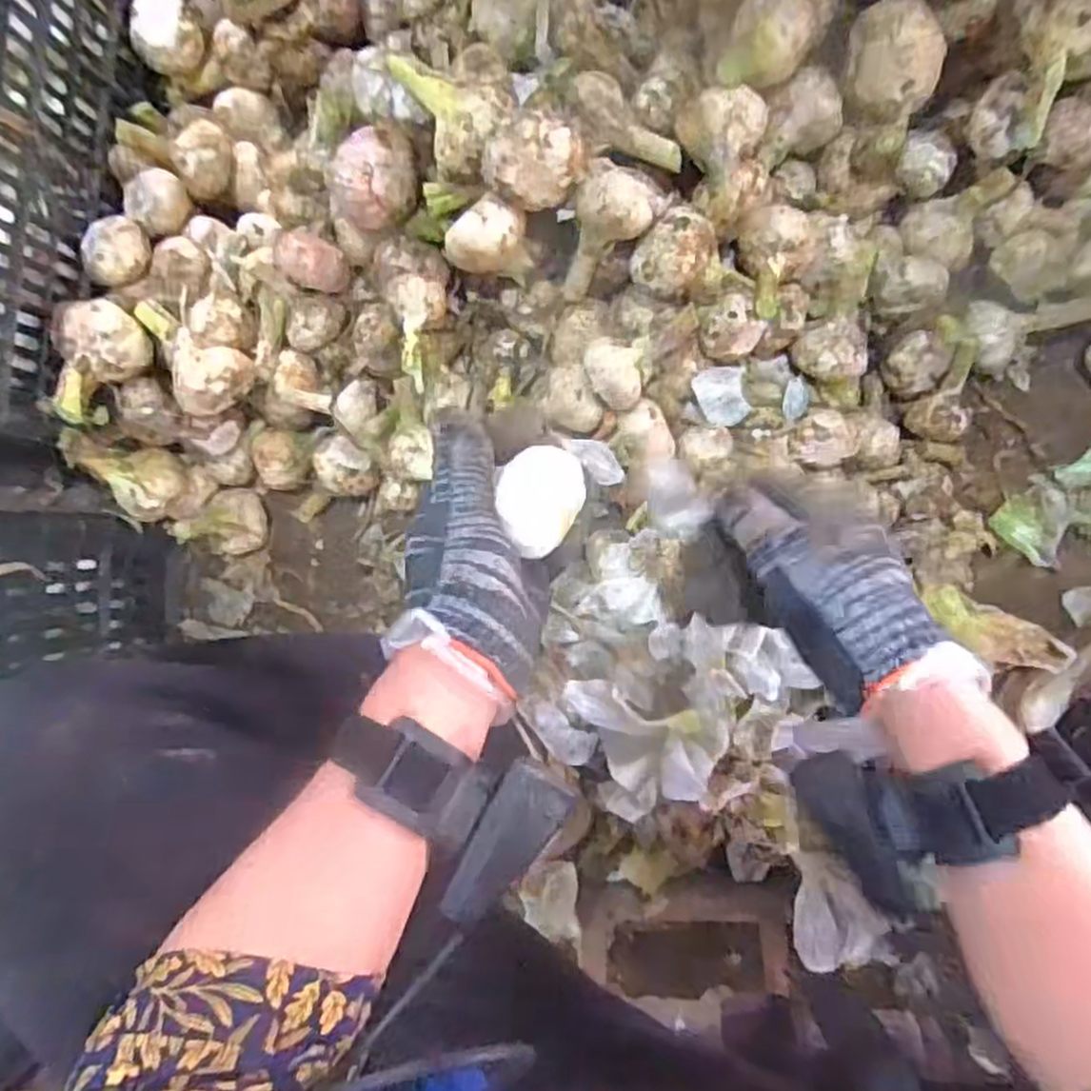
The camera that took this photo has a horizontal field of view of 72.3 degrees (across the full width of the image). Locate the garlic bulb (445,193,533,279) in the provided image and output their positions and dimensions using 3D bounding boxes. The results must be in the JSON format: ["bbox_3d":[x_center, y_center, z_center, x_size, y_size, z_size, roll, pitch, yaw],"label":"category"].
[{"bbox_3d":[-0.042,-0.226,0.548,0.060,0.048,0.045,7,90,8],"label":"garlic bulb"}]

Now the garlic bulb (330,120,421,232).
[{"bbox_3d":[-0.124,-0.271,0.547,0.047,0.051,0.069,36,94,7],"label":"garlic bulb"}]

